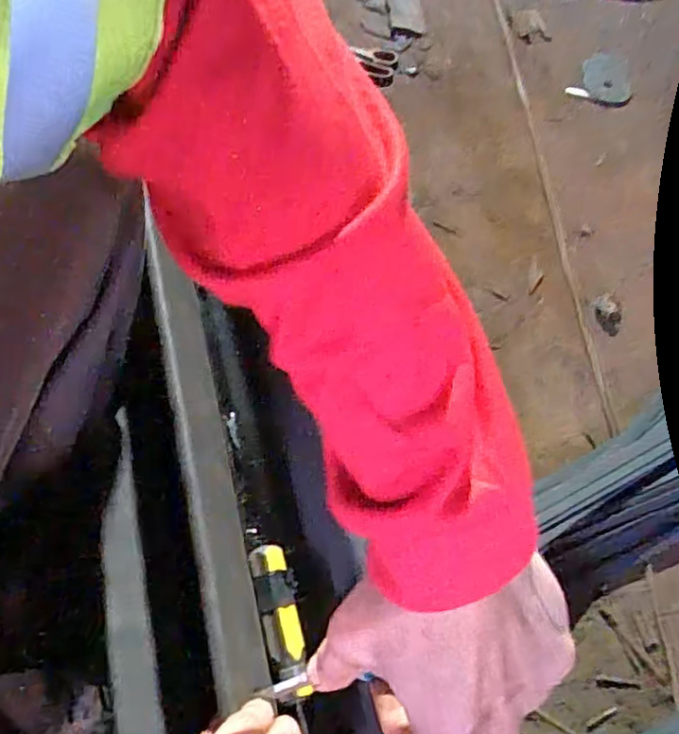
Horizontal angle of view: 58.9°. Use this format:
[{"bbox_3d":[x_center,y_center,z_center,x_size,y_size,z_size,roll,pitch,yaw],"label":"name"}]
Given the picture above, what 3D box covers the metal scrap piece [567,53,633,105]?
[{"bbox_3d":[0.450,-0.487,1.014,0.091,0.015,0.116,27,65,13],"label":"metal scrap piece"}]

